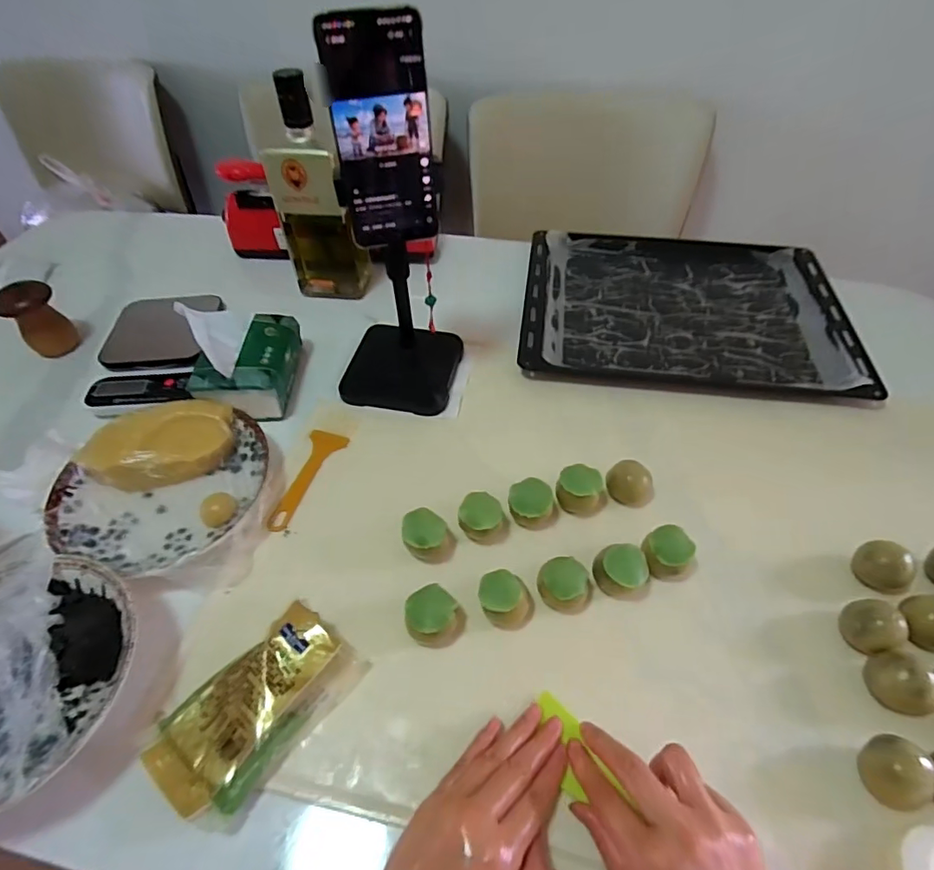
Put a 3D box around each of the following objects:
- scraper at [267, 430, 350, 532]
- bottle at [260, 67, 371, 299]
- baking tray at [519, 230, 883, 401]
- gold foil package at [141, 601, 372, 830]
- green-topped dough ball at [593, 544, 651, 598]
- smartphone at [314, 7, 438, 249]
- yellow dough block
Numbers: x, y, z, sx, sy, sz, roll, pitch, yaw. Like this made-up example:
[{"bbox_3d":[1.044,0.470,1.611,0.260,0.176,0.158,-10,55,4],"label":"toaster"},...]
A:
[{"bbox_3d":[-0.158,0.045,0.528,0.040,0.004,0.122,8,51,8],"label":"scraper"},{"bbox_3d":[-0.183,-0.286,0.643,0.100,0.244,0.070,-13,51,-9],"label":"bottle"},{"bbox_3d":[0.285,-0.178,0.703,0.403,0.027,0.318,7,51,5],"label":"baking tray"},{"bbox_3d":[-0.160,0.195,0.388,0.096,0.035,0.141,30,57,24],"label":"gold foil package"},{"bbox_3d":[0.130,0.117,0.444,0.038,0.041,0.036,-1,50,1],"label":"green-topped dough ball"},{"bbox_3d":[-0.065,-0.235,0.419,0.075,0.161,0.007,-11,41,-9],"label":"smartphone"},{"bbox_3d":[-0.303,0.014,0.522,0.141,0.045,0.081,-21,53,-15],"label":"yellow dough block"}]

